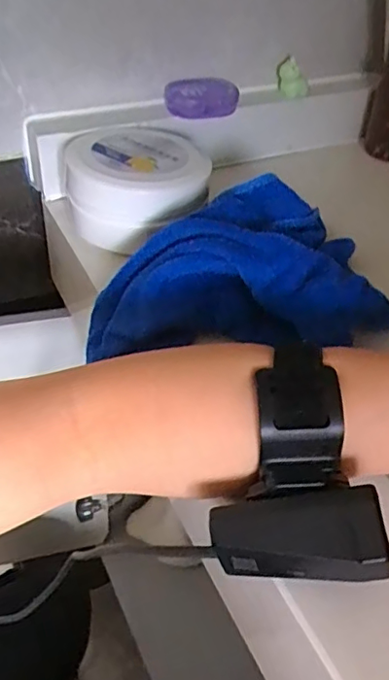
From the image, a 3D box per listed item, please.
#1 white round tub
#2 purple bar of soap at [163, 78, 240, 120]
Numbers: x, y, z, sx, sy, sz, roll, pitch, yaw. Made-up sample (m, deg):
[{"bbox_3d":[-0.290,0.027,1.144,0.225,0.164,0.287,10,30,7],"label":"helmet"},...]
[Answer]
[{"bbox_3d":[-0.043,-0.116,0.420,0.102,0.050,0.110,-3,45,-8],"label":"white round tub"},{"bbox_3d":[0.006,-0.201,0.470,0.054,0.019,0.039,-15,48,-19],"label":"purple bar of soap"}]

